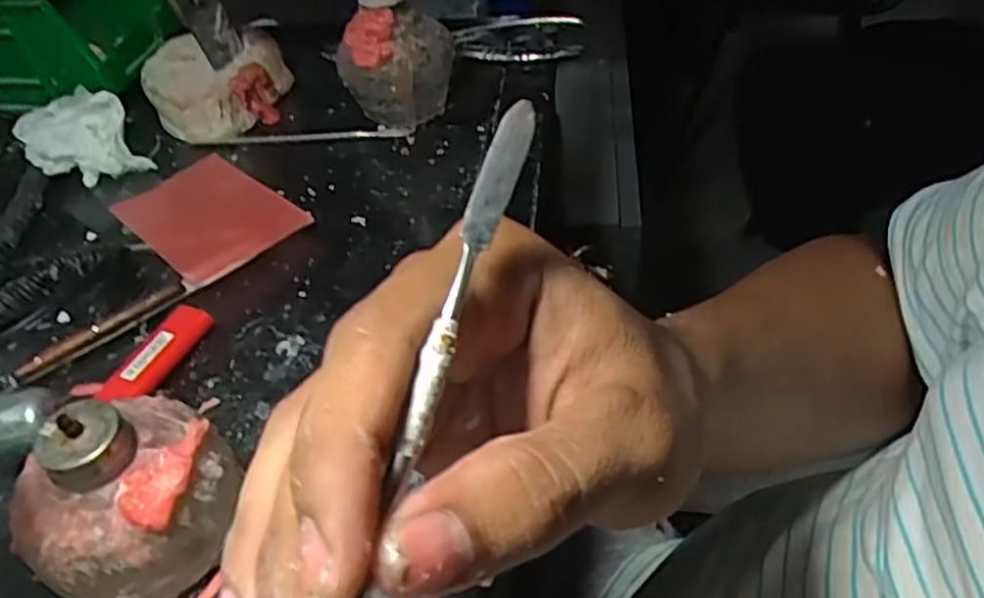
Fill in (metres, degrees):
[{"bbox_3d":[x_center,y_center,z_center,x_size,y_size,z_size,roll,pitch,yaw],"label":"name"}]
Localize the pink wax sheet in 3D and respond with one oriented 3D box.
[{"bbox_3d":[-0.168,-0.051,0.446,0.075,0.005,0.119,-37,49,-26],"label":"pink wax sheet"}]

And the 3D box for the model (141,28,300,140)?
[{"bbox_3d":[-0.189,-0.148,0.517,0.094,0.048,0.073,-14,46,-7],"label":"model"}]

